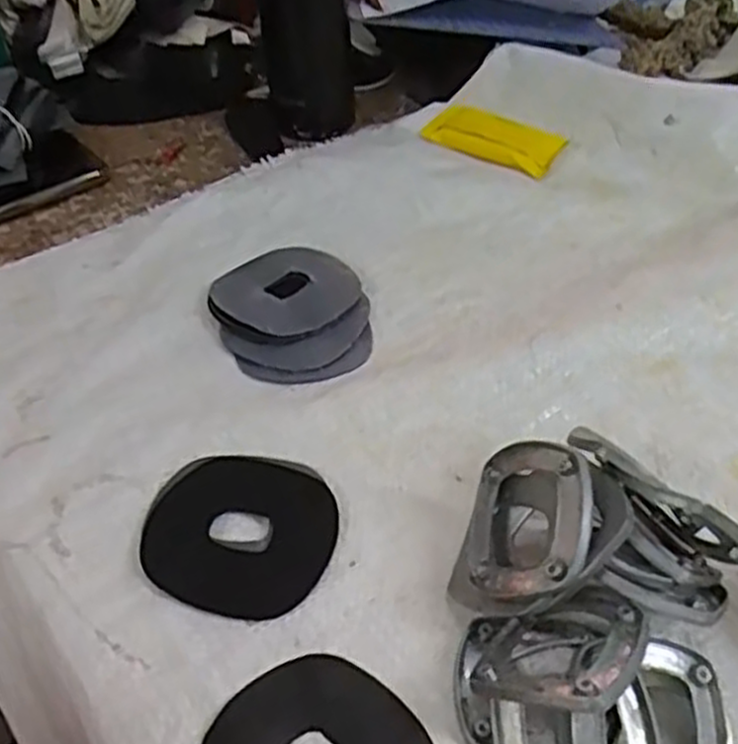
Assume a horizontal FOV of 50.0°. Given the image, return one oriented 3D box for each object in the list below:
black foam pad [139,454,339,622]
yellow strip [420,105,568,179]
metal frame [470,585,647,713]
[{"bbox_3d":[-0.057,0.069,0.355,0.082,0.004,0.082,12,47,13],"label":"black foam pad"},{"bbox_3d":[0.090,-0.175,0.587,0.100,0.009,0.050,25,51,24],"label":"yellow strip"},{"bbox_3d":[0.068,0.099,0.285,0.055,0.010,0.061,-6,17,43],"label":"metal frame"}]

